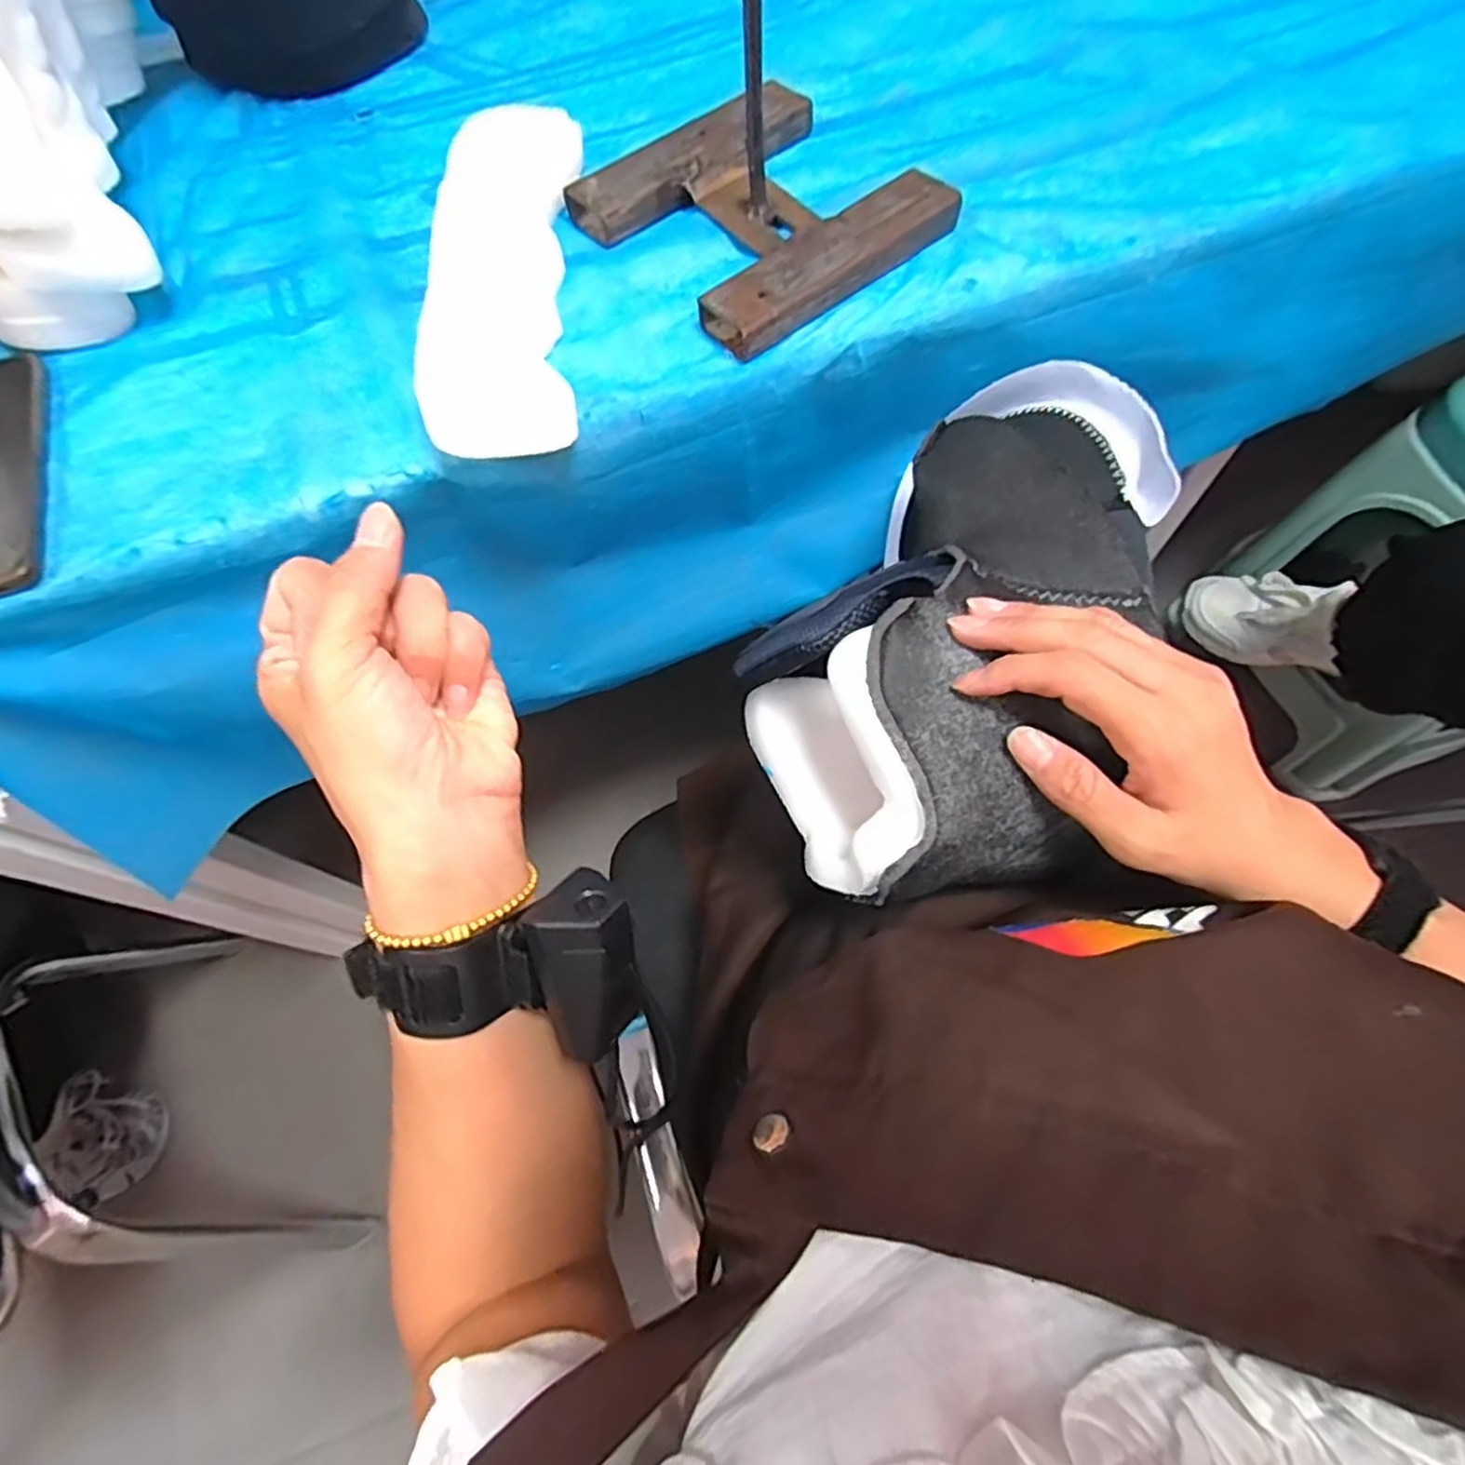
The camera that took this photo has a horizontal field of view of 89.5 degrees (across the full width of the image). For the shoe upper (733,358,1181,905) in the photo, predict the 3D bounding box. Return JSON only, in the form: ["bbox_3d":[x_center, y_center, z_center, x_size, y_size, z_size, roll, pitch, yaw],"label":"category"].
[{"bbox_3d":[0.119,-0.059,0.365,0.143,0.093,0.283,28,70,13],"label":"shoe upper"}]

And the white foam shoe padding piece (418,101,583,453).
[{"bbox_3d":[-0.126,-0.251,0.407,0.081,0.029,0.258,-4,67,0],"label":"white foam shoe padding piece"}]

